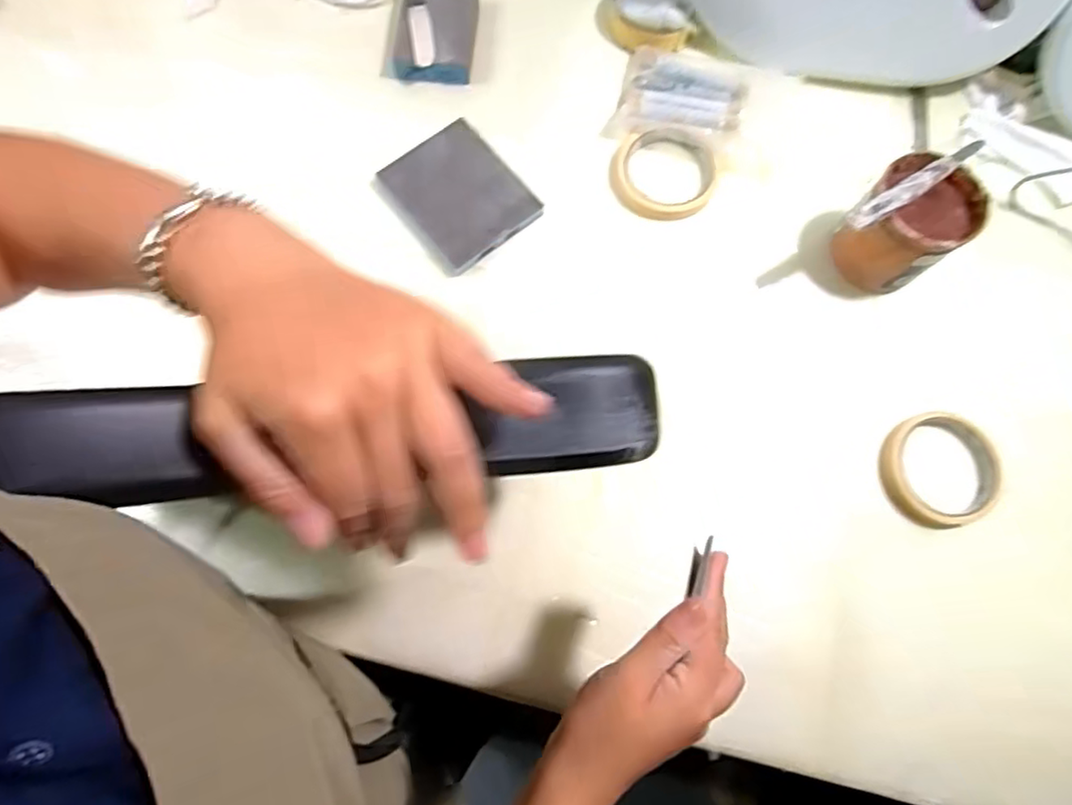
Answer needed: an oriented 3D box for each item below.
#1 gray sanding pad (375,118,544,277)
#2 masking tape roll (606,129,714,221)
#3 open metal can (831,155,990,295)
[{"bbox_3d":[-0.068,-0.181,0.556,0.100,0.022,0.115,-37,78,-10],"label":"gray sanding pad"},{"bbox_3d":[0.111,-0.205,0.559,0.089,0.016,0.084,0,74,-1],"label":"masking tape roll"},{"bbox_3d":[0.302,-0.144,0.522,0.090,0.085,0.082,-41,79,-11],"label":"open metal can"}]

